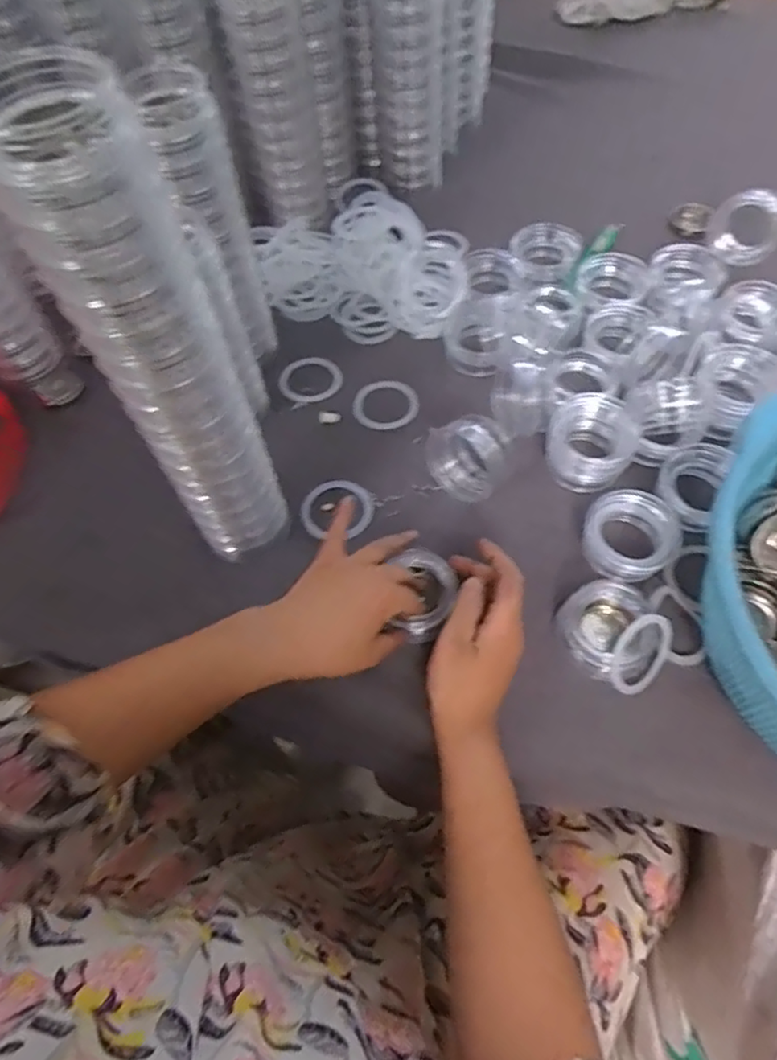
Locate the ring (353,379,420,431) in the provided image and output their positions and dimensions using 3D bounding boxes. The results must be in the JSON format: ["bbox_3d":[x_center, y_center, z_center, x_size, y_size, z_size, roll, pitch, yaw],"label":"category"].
[{"bbox_3d":[-0.003,-0.119,0.591,0.061,0.011,0.055,-7,60,-2],"label":"ring"}]

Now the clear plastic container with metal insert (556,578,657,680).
[{"bbox_3d":[0.161,0.072,0.457,0.064,0.030,0.065,-7,60,-2],"label":"clear plastic container with metal insert"}]

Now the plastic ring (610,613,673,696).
[{"bbox_3d":[0.176,0.087,0.439,0.060,0.052,0.007,-55,32,-2],"label":"plastic ring"}]

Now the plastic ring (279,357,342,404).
[{"bbox_3d":[-0.075,-0.146,0.607,0.060,0.007,0.059,-1,60,2],"label":"plastic ring"}]

